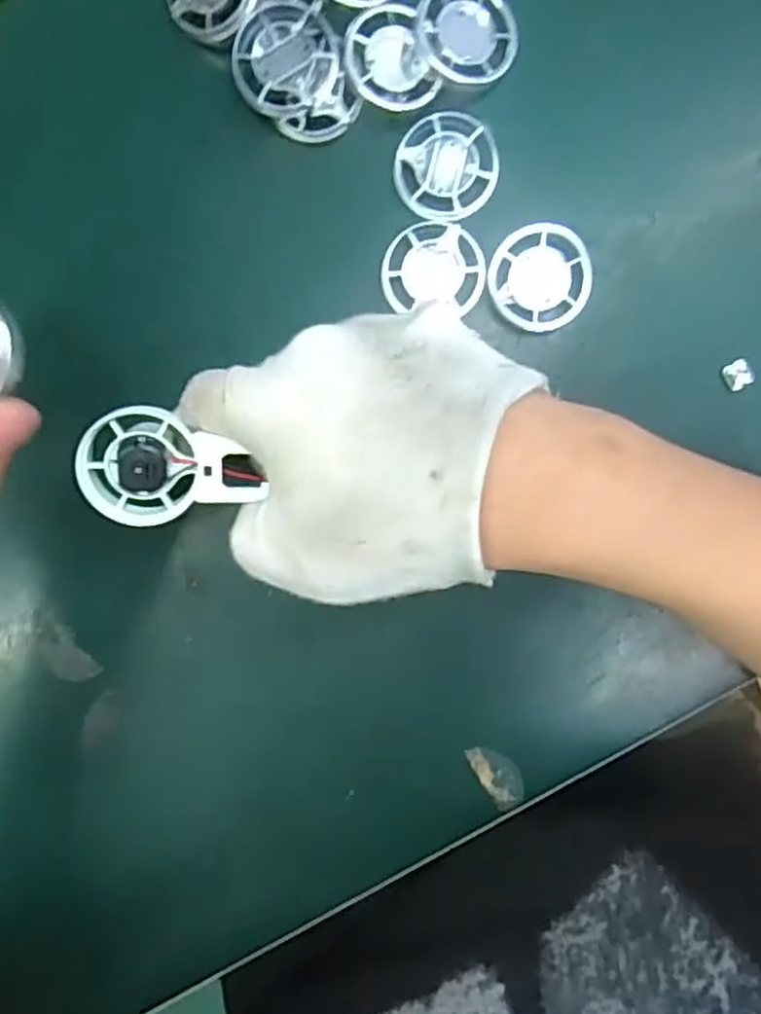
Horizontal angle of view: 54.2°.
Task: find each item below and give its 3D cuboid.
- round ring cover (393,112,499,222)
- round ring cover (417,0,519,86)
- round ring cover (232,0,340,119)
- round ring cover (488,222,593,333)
[{"bbox_3d":[0.025,-0.131,0.288,0.039,0.005,0.039,4,93,1],"label":"round ring cover"},{"bbox_3d":[0.033,-0.178,0.278,0.034,0.008,0.037,0,93,1],"label":"round ring cover"},{"bbox_3d":[-0.035,-0.170,0.279,0.037,0.005,0.038,0,93,1],"label":"round ring cover"},{"bbox_3d":[0.062,-0.089,0.287,0.038,0.006,0.039,0,93,1],"label":"round ring cover"}]

